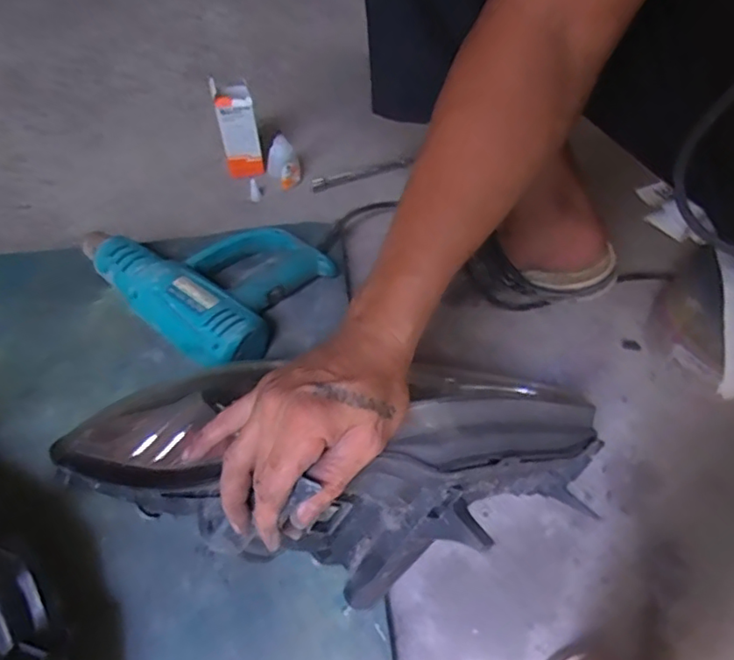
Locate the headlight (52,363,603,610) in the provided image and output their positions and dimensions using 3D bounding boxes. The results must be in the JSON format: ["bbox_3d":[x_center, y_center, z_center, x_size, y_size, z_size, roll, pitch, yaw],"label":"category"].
[{"bbox_3d":[-0.021,0.118,0.446,0.431,0.157,0.151,2,59,1],"label":"headlight"}]

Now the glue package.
[{"bbox_3d":[-0.168,-0.257,0.766,0.047,0.134,0.027,-12,60,-8],"label":"glue package"}]

